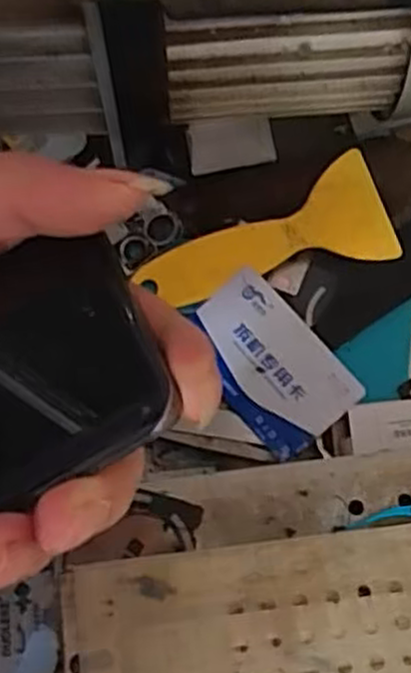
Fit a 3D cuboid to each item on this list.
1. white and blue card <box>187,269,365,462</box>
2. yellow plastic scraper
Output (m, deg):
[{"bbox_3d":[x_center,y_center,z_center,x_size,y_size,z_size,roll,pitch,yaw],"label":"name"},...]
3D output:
[{"bbox_3d":[0.030,0.012,0.372,0.053,0.006,0.085,-40,76,-5],"label":"white and blue card"},{"bbox_3d":[0.028,-0.048,0.384,0.124,0.008,0.053,-19,76,6],"label":"yellow plastic scraper"}]

